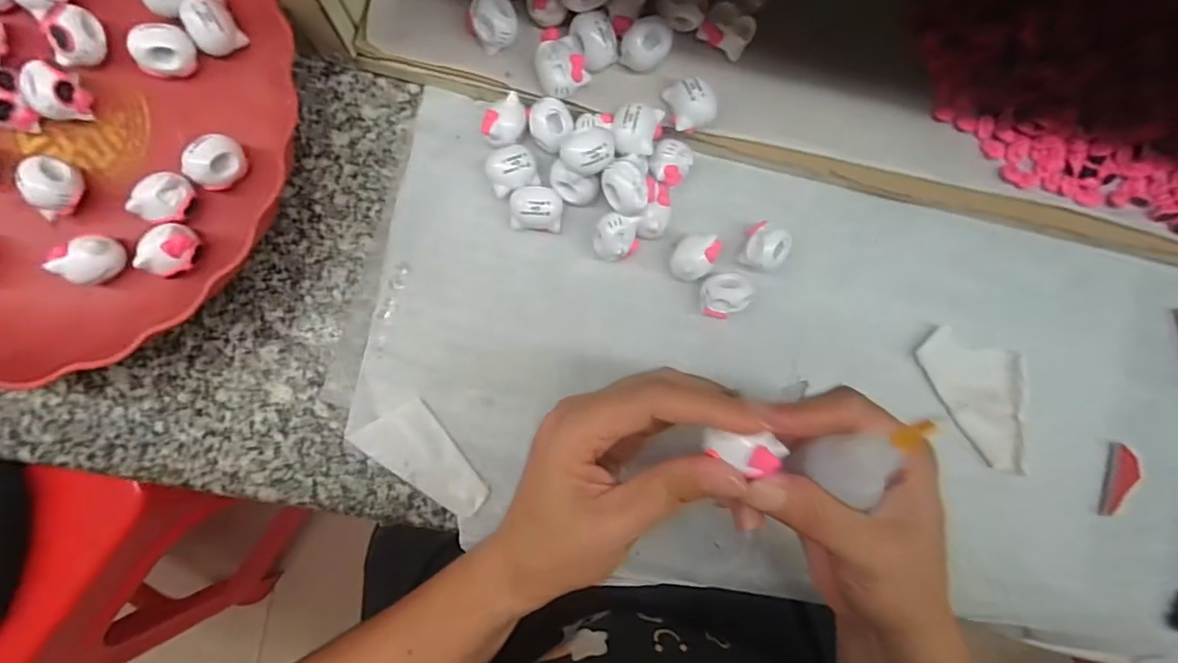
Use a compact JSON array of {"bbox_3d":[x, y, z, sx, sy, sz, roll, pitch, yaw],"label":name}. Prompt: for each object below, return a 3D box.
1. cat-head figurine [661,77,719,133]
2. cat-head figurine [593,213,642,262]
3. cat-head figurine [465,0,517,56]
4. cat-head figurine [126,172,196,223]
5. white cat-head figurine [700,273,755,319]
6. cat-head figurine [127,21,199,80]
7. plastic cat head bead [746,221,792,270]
[{"bbox_3d":[0.049,-0.108,0.265,0.019,0.012,0.024,-17,88,-6],"label":"cat-head figurine"},{"bbox_3d":[0.014,-0.046,0.277,0.023,0.021,0.020,-7,87,-5],"label":"cat-head figurine"},{"bbox_3d":[-0.046,-0.146,0.265,0.022,0.018,0.022,4,86,-5],"label":"cat-head figurine"},{"bbox_3d":[-0.198,-0.062,0.265,0.017,0.022,0.024,29,85,-3],"label":"cat-head figurine"},{"bbox_3d":[0.068,-0.018,0.282,0.024,0.013,0.021,-27,89,-6],"label":"white cat-head figurine"},{"bbox_3d":[-0.201,-0.133,0.267,0.025,0.022,0.018,-40,91,-6],"label":"cat-head figurine"},{"bbox_3d":[0.090,-0.043,0.284,0.022,0.014,0.023,0,87,-5],"label":"plastic cat head bead"}]

